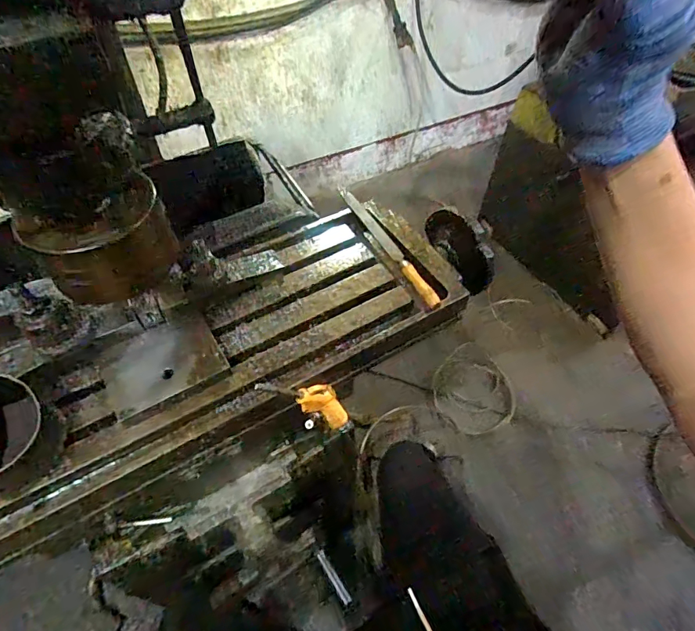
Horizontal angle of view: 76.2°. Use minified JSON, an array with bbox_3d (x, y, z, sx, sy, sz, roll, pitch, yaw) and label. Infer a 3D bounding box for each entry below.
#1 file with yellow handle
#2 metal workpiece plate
[{"bbox_3d":[0.058,-0.112,0.665,0.020,0.018,0.277,-21,56,-17],"label":"file with yellow handle"},{"bbox_3d":[-0.217,0.055,0.521,0.129,0.010,0.106,-27,63,-15],"label":"metal workpiece plate"}]

